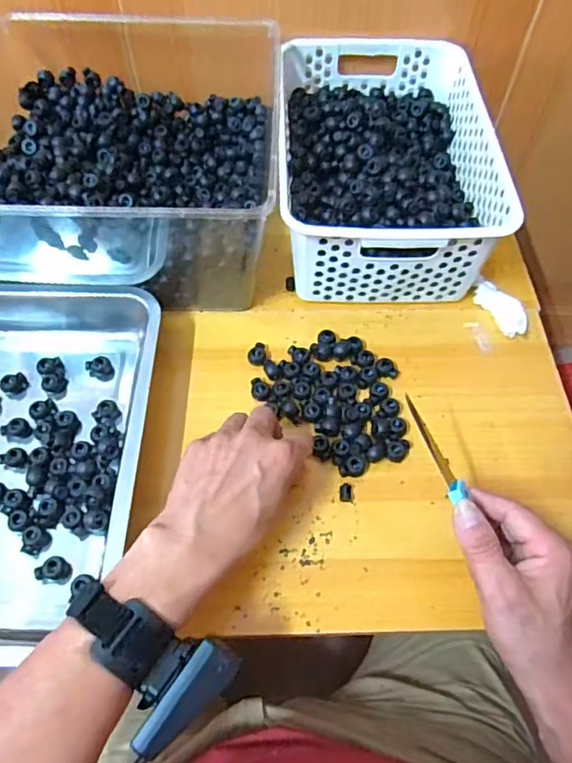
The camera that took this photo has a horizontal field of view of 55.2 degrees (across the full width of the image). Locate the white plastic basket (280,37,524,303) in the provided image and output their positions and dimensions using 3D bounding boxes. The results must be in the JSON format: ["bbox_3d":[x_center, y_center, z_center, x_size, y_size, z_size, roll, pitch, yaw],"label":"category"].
[{"bbox_3d":[0.101,-0.227,0.584,0.202,0.111,0.300,1,59,0],"label":"white plastic basket"}]

